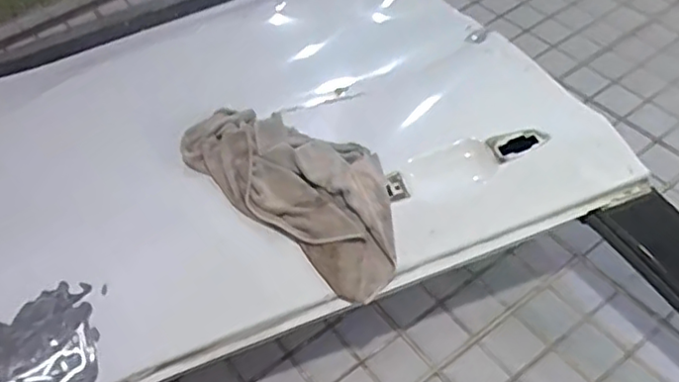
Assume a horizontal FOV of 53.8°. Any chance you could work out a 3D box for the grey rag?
[{"bbox_3d":[-0.058,-0.017,0.921,0.360,0.075,0.164,34,60,31],"label":"grey rag"}]

